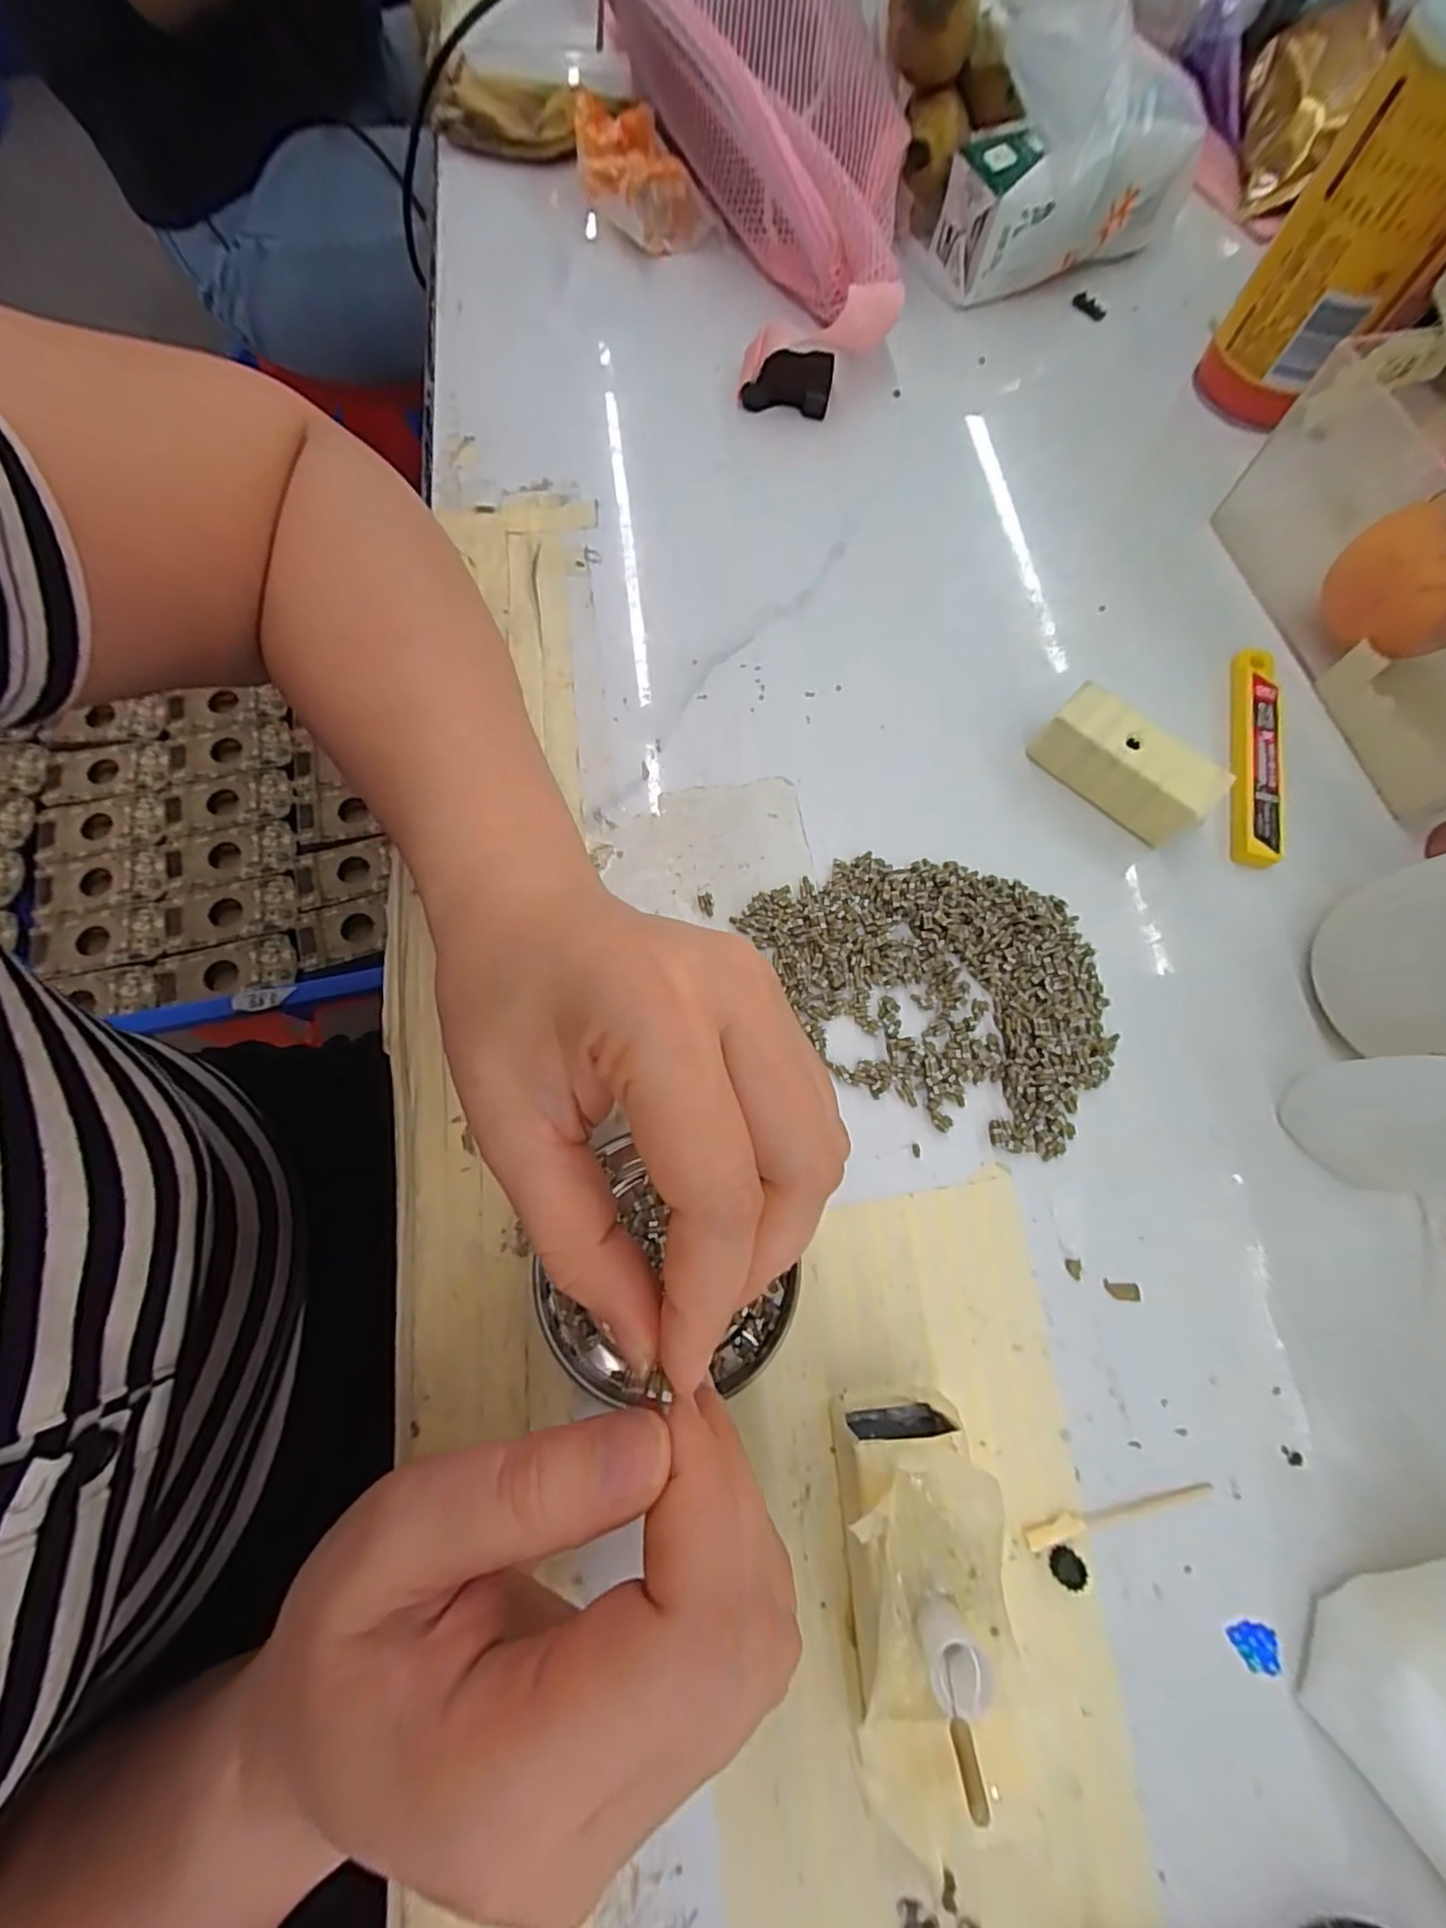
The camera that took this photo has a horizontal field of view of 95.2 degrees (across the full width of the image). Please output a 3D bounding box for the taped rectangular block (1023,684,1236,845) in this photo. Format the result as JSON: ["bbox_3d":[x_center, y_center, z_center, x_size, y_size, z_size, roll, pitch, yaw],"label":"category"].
[{"bbox_3d":[0.155,-0.075,0.256,0.027,0.027,0.064,-43,78,-14],"label":"taped rectangular block"}]

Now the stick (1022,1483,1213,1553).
[{"bbox_3d":[0.117,0.161,0.193,0.060,0.004,0.006,-10,73,-5],"label":"stick"}]

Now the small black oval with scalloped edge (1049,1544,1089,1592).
[{"bbox_3d":[0.098,0.172,0.187,0.010,0.006,0.009,43,76,11],"label":"small black oval with scalloped edge"}]

